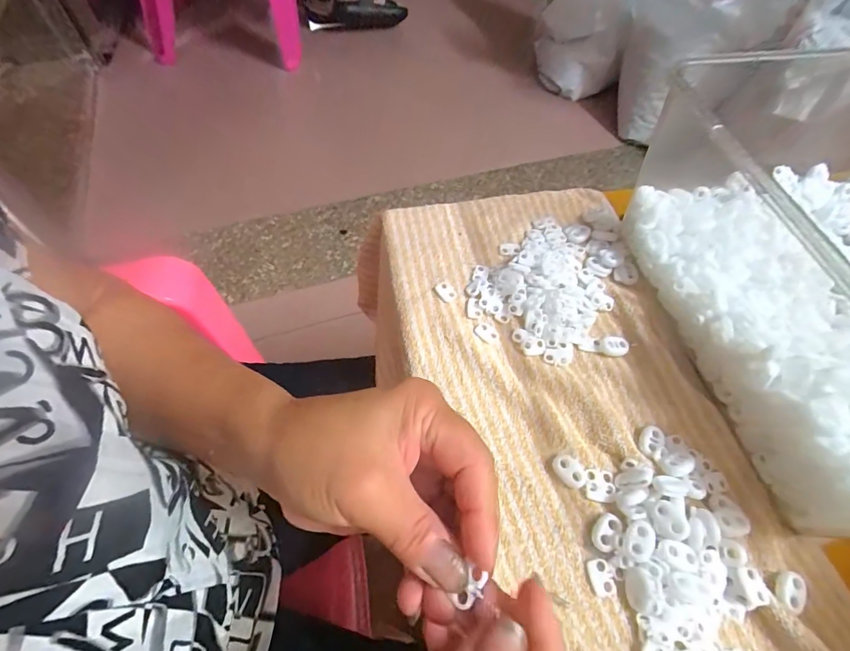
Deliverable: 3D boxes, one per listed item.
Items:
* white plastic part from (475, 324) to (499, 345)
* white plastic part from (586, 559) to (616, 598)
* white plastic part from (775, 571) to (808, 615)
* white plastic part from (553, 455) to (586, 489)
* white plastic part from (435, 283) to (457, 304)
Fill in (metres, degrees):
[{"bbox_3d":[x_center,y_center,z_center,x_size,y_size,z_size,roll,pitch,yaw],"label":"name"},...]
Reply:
[{"bbox_3d":[0.048,0.006,0.328,0.013,0.004,0.019,-34,67,-21],"label":"white plastic part"},{"bbox_3d":[0.102,0.145,0.244,0.013,0.004,0.019,-11,61,-10],"label":"white plastic part"},{"bbox_3d":[0.208,0.151,0.241,0.014,0.005,0.022,31,63,14],"label":"white plastic part"},{"bbox_3d":[0.093,0.094,0.273,0.015,0.005,0.022,-34,67,-21],"label":"white plastic part"},{"bbox_3d":[0.017,-0.027,0.347,0.013,0.004,0.019,-28,65,-18],"label":"white plastic part"}]

